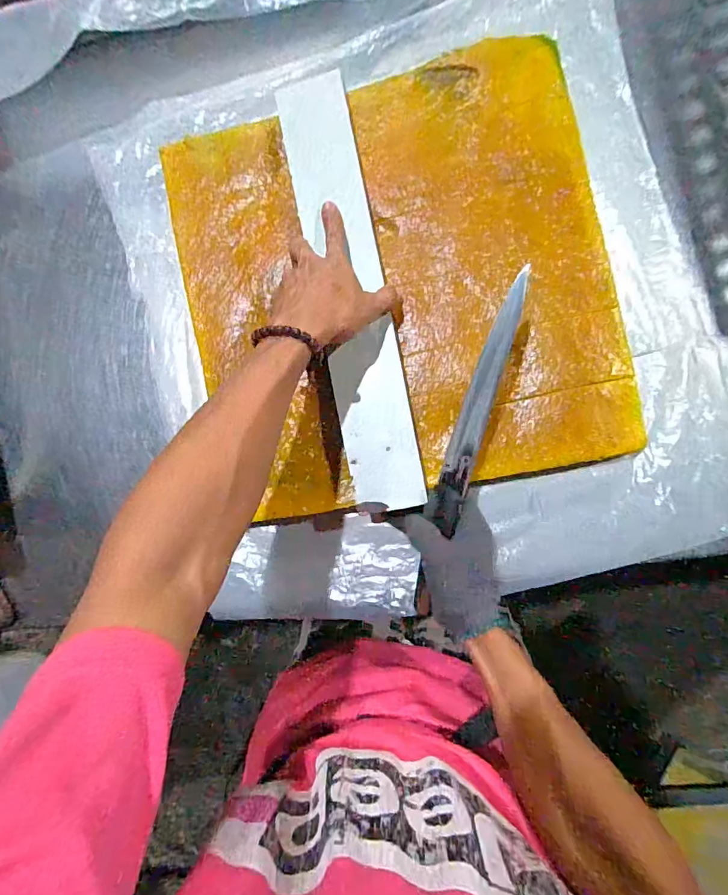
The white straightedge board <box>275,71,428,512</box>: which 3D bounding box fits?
[{"bbox_3d":[-0.013,-0.159,0.471,0.073,0.010,0.443,-11,87,5],"label":"white straightedge board"}]

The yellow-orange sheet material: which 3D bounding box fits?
[{"bbox_3d":[0.026,-0.164,0.483,0.422,0.013,0.423,-11,88,8],"label":"yellow-orange sheet material"}]

